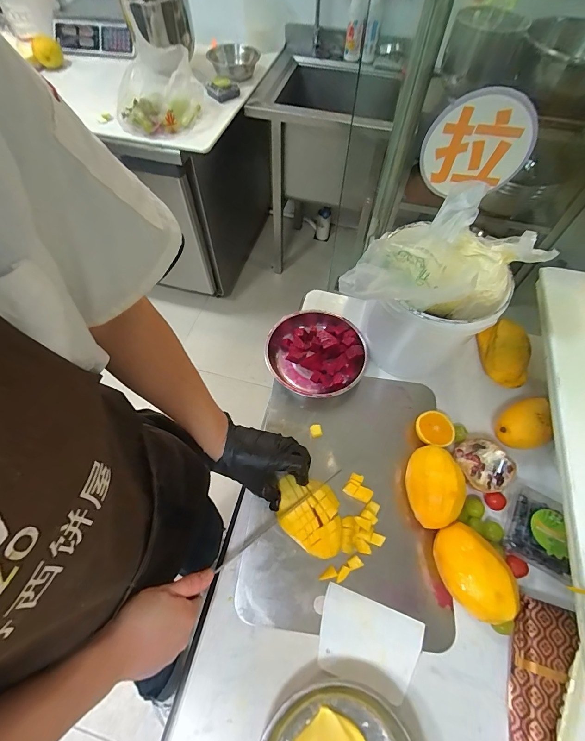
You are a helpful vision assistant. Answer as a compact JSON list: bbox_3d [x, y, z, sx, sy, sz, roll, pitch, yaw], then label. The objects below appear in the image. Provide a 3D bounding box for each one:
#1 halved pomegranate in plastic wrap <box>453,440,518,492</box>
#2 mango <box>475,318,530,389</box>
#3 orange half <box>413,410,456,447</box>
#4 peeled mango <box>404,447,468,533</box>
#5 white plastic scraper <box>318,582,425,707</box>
[{"bbox_3d":[0.293,0.149,0.531,0.073,0.060,0.081,-21,63,-12],"label":"halved pomegranate in plastic wrap"},{"bbox_3d":[0.383,-0.031,0.625,0.079,0.067,0.128,-5,60,-4],"label":"mango"},{"bbox_3d":[0.240,0.102,0.576,0.065,0.032,0.060,0,60,-1],"label":"orange half"},{"bbox_3d":[0.213,0.176,0.517,0.074,0.071,0.116,7,60,3],"label":"peeled mango"},{"bbox_3d":[0.098,0.353,0.442,0.128,0.006,0.090,18,60,9],"label":"white plastic scraper"}]

